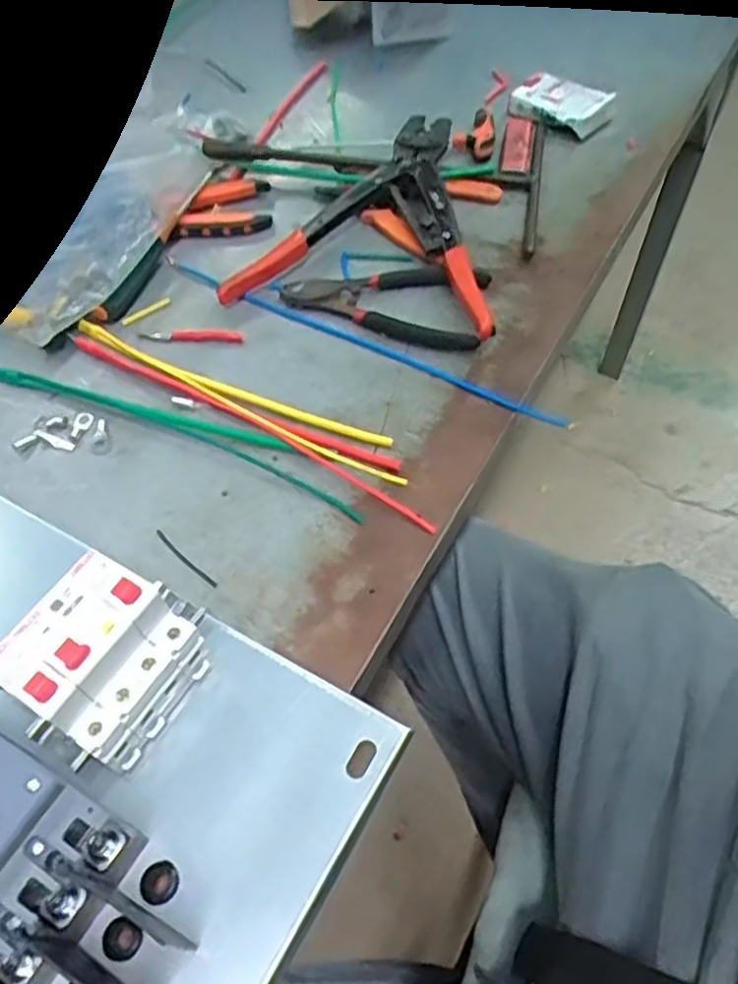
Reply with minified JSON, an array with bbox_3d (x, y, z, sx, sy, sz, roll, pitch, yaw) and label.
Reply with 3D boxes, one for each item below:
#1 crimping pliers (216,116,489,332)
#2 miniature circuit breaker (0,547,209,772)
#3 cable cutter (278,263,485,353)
[{"bbox_3d":[0.018,-0.230,0.601,0.205,0.031,0.240,12,58,11],"label":"crimping pliers"},{"bbox_3d":[-0.132,0.087,0.362,0.072,0.082,0.076,26,61,19],"label":"miniature circuit breaker"},{"bbox_3d":[0.012,-0.152,0.562,0.156,0.012,0.083,13,58,12],"label":"cable cutter"}]

